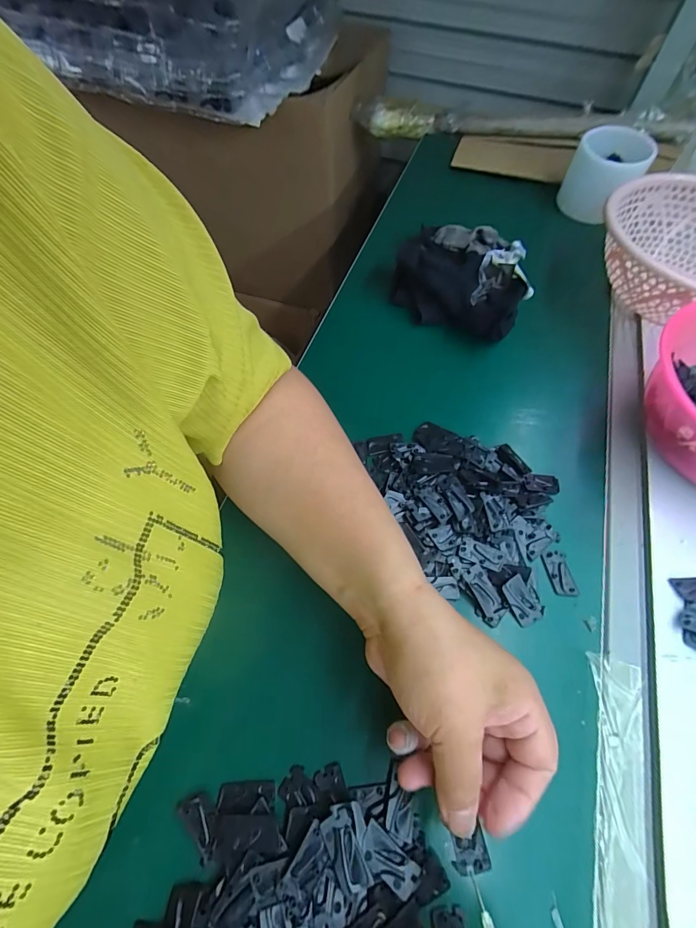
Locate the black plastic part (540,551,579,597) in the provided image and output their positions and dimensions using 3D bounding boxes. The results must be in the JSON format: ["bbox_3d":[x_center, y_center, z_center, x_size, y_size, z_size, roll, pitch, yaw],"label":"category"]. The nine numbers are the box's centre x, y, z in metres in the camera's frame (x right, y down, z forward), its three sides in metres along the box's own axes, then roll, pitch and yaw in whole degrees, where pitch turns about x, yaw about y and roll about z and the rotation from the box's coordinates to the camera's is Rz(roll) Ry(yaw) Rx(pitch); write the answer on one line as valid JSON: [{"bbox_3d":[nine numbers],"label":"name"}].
[{"bbox_3d":[0.161,0.083,0.299,0.018,0.004,0.033,-5,62,-5],"label":"black plastic part"}]

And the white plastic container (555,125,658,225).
[{"bbox_3d":[0.334,-0.376,0.514,0.085,0.081,0.066,37,67,17],"label":"white plastic container"}]

